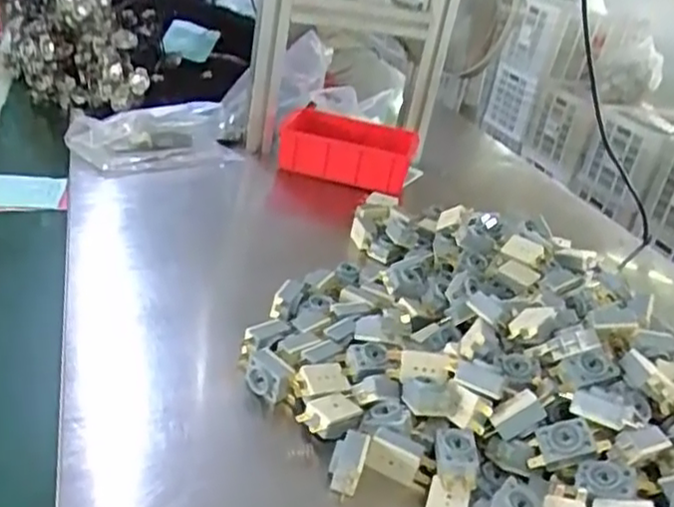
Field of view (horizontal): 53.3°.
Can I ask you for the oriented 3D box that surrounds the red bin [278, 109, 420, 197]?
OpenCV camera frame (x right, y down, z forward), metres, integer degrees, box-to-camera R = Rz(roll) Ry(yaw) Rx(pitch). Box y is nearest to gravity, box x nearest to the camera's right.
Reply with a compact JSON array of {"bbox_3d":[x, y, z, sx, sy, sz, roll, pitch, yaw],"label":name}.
[{"bbox_3d":[0.016,-0.163,1.026,0.197,0.062,0.156,13,27,4],"label":"red bin"}]

